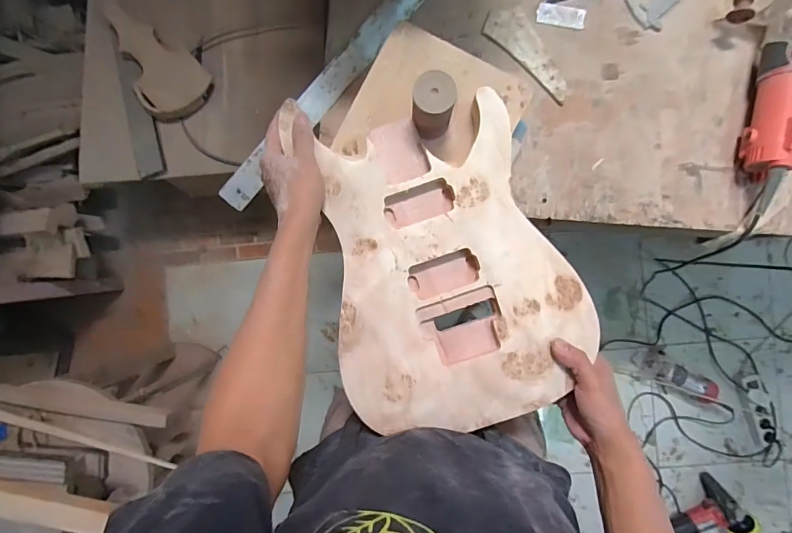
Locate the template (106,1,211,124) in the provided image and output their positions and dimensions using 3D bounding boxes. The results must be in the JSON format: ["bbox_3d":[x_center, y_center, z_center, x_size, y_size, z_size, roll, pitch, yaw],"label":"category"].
[{"bbox_3d":[-0.643,-0.538,1.066,0.177,0.032,0.359,-43,85,-10],"label":"template"}]

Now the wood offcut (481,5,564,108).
[{"bbox_3d":[0.218,-0.344,0.652,0.176,0.012,0.069,45,92,1],"label":"wood offcut"}]

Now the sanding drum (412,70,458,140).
[{"bbox_3d":[0.043,-0.183,0.481,0.048,0.083,0.054,4,91,2],"label":"sanding drum"}]

